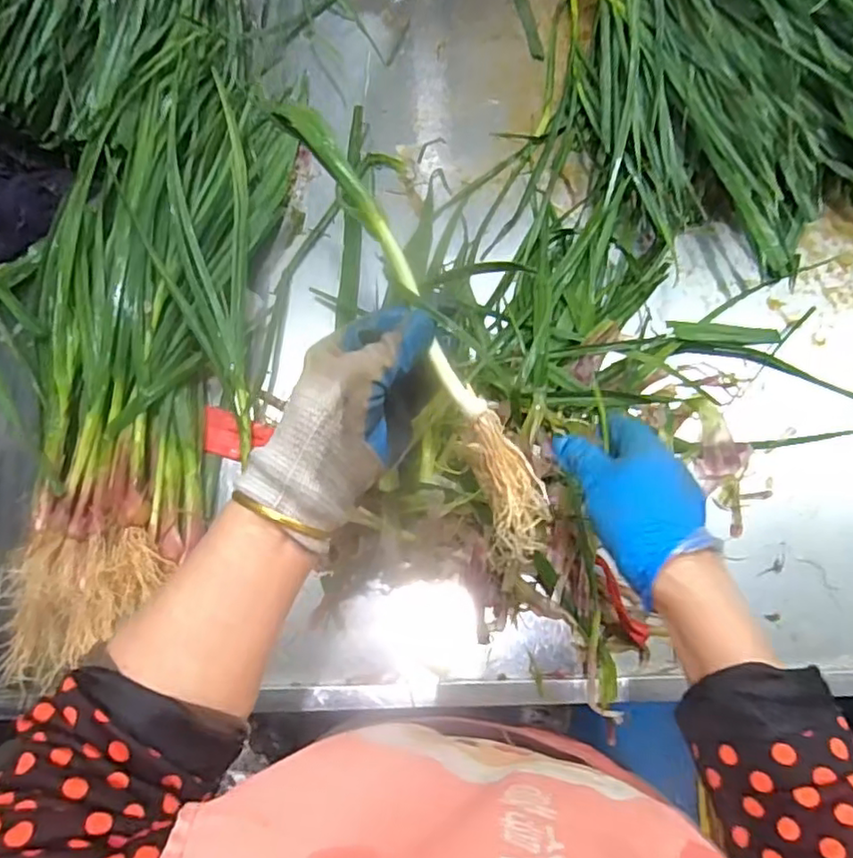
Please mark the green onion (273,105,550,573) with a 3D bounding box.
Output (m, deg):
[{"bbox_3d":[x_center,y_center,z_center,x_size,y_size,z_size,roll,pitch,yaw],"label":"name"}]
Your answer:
[{"bbox_3d":[-0.011,-0.075,0.384,0.043,0.022,0.334,-26,79,-6],"label":"green onion"}]

